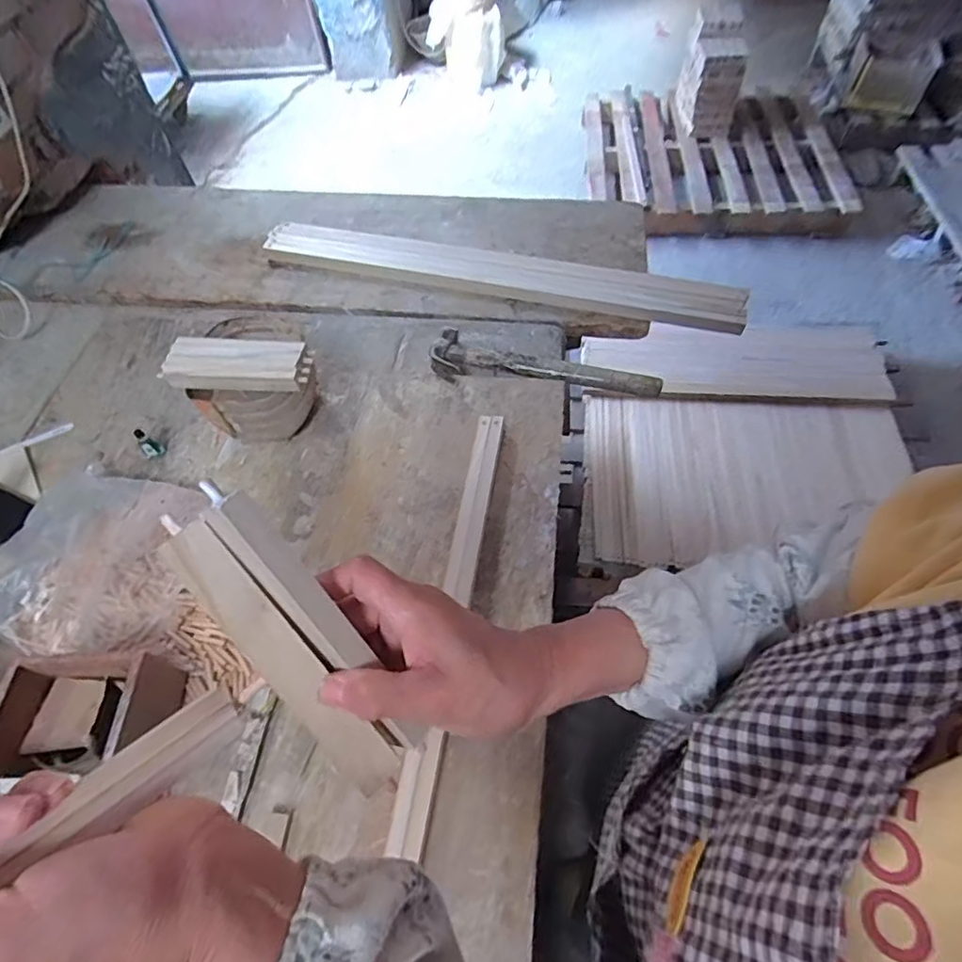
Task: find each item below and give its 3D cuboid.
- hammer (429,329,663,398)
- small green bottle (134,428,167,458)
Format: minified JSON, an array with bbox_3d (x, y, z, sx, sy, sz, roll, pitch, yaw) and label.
[{"bbox_3d":[0.095,-0.174,0.843,0.339,0.030,0.089,10,59,11],"label":"hammer"},{"bbox_3d":[-0.476,-0.052,0.803,0.030,0.047,0.025,38,68,25],"label":"small green bottle"}]

